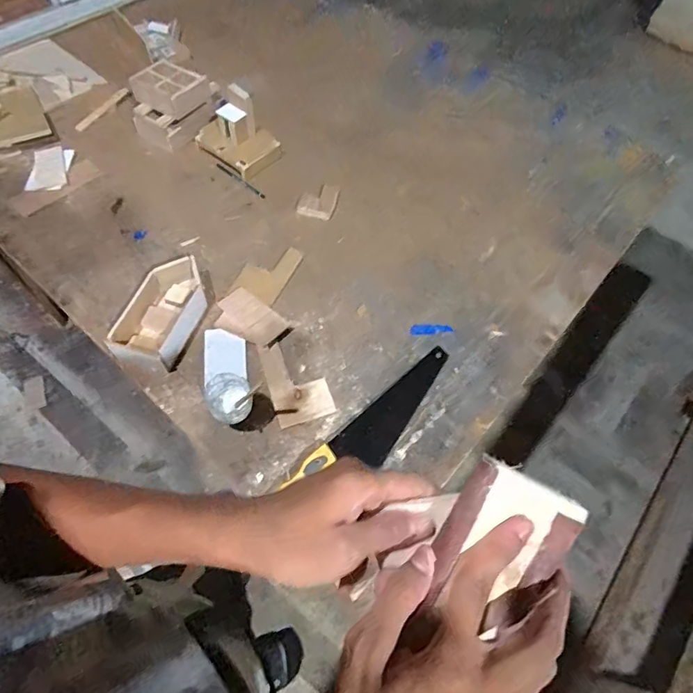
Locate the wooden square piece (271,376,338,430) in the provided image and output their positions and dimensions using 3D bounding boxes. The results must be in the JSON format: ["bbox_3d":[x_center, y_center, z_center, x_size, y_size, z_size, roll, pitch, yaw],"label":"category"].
[{"bbox_3d":[-0.070,0.092,0.764,0.093,0.004,0.060,-19,64,-12],"label":"wooden square piece"}]

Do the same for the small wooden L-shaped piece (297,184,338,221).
[{"bbox_3d":[-0.059,-0.306,0.985,0.073,0.012,0.091,11,60,3],"label":"small wooden L-shaped piece"}]

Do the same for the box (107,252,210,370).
[{"bbox_3d":[-0.309,-0.055,0.816,0.108,0.069,0.204,20,61,8],"label":"box"}]

